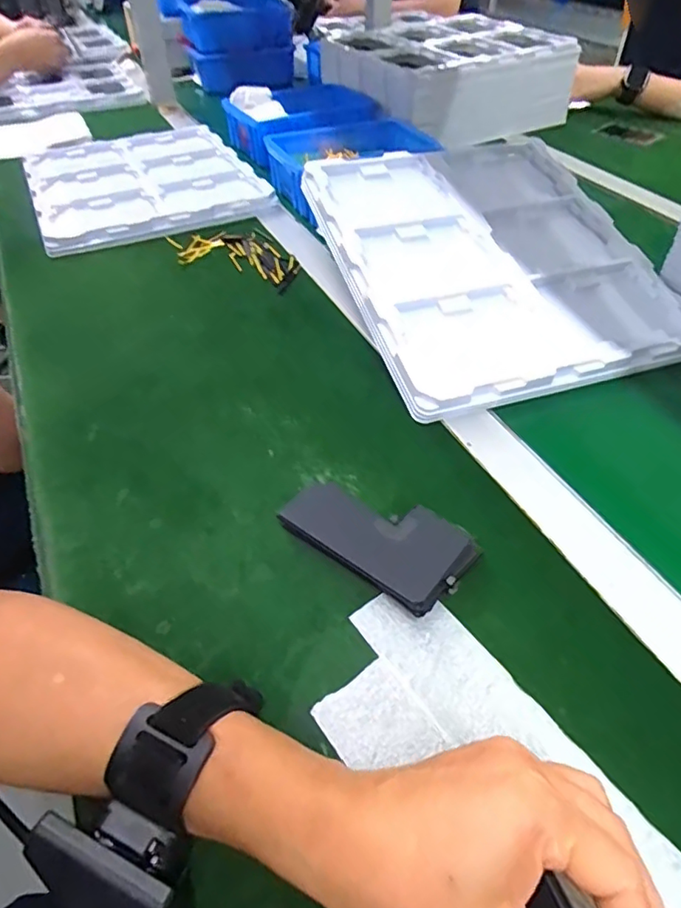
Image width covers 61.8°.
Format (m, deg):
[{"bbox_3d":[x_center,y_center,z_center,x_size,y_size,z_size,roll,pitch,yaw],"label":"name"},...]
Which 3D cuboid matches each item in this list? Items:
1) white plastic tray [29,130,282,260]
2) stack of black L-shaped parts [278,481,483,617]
[{"bbox_3d":[-0.275,-0.377,0.790,0.297,0.038,0.326,-24,51,-22],"label":"white plastic tray"},{"bbox_3d":[0.024,0.053,0.361,0.114,0.021,0.064,29,52,24],"label":"stack of black L-shaped parts"}]

